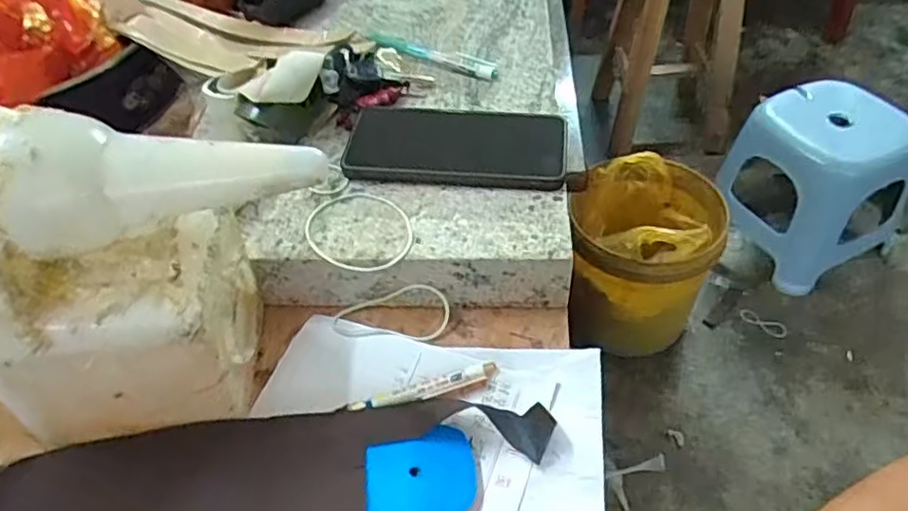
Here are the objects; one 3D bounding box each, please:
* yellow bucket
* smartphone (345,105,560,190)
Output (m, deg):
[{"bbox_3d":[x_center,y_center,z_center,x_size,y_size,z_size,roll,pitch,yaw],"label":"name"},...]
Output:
[{"bbox_3d":[0.342,0.007,1.206,0.240,0.309,0.261,-2,48,2],"label":"yellow bucket"},{"bbox_3d":[0.002,-0.085,0.491,0.160,0.014,0.084,4,48,7],"label":"smartphone"}]

